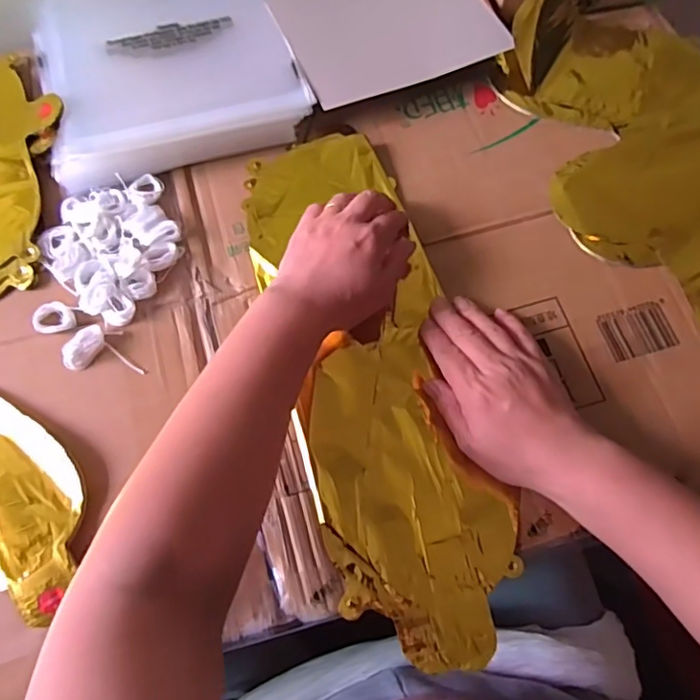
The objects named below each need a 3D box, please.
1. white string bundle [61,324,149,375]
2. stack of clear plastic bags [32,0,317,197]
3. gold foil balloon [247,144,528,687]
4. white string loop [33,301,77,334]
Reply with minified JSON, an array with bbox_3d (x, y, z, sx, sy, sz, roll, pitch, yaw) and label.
[{"bbox_3d":[-0.182,-0.002,0.436,0.058,0.012,0.034,1,68,0],"label":"white string bundle"},{"bbox_3d":[-0.167,-0.261,0.531,0.217,0.029,0.219,-18,69,-8],"label":"stack of clear plastic bags"},{"bbox_3d":[0.018,0.010,0.445,0.133,0.011,0.416,-14,69,-6],"label":"gold foil balloon"},{"bbox_3d":[-0.227,-0.024,0.449,0.029,0.010,0.026,-22,70,-9],"label":"white string loop"}]

